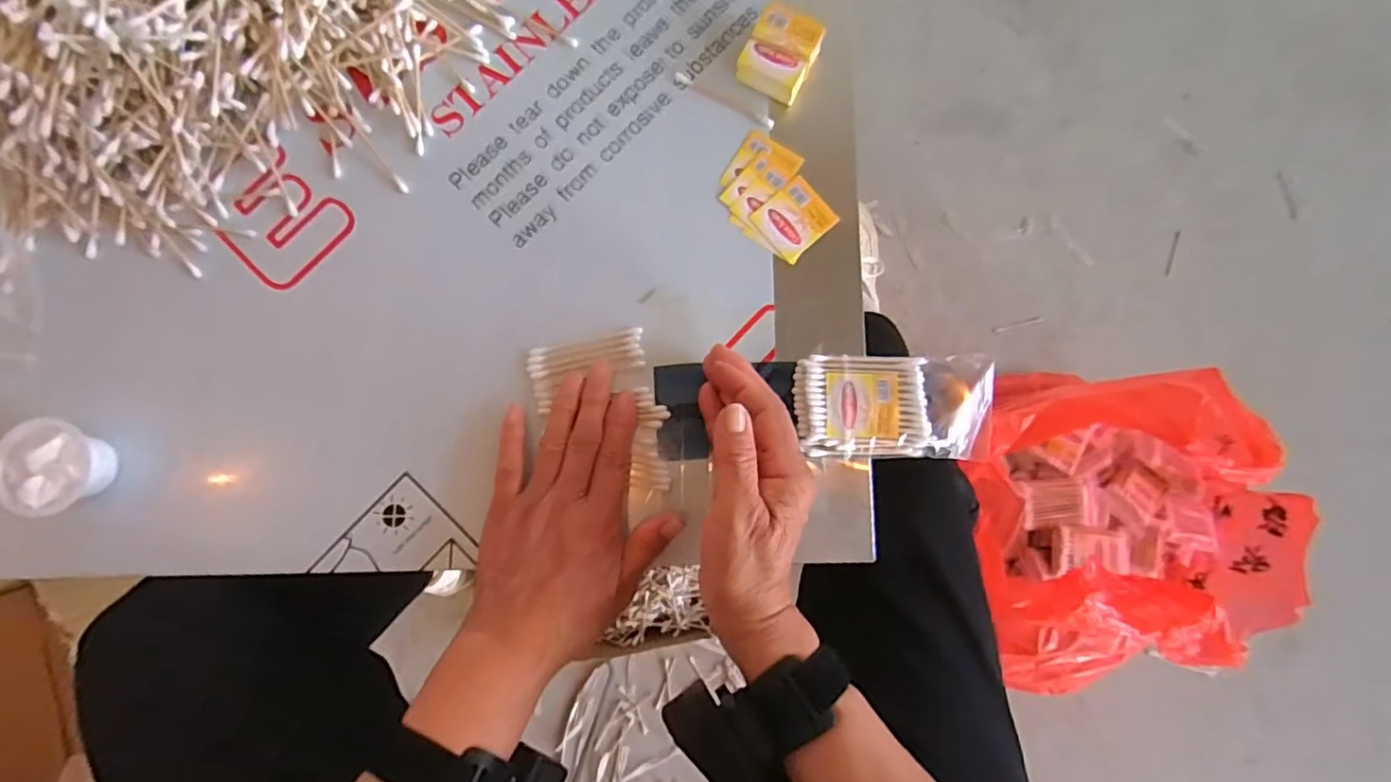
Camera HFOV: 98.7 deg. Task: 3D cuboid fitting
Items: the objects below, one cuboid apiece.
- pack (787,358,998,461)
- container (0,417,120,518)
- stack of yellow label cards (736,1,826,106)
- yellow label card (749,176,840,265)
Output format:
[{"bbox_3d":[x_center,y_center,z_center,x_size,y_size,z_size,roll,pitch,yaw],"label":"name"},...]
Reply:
[{"bbox_3d":[0.122,0.010,0.369,0.119,0.014,0.062,1,85,-1],"label":"pack"},{"bbox_3d":[-0.375,0.045,0.356,0.050,0.037,0.053,0,85,-1],"label":"container"},{"bbox_3d":[0.054,-0.214,0.384,0.041,0.026,0.053,28,85,2],"label":"stack of yellow label cards"},{"bbox_3d":[0.064,-0.111,0.386,0.043,0.004,0.041,-42,87,-4],"label":"yellow label card"}]

